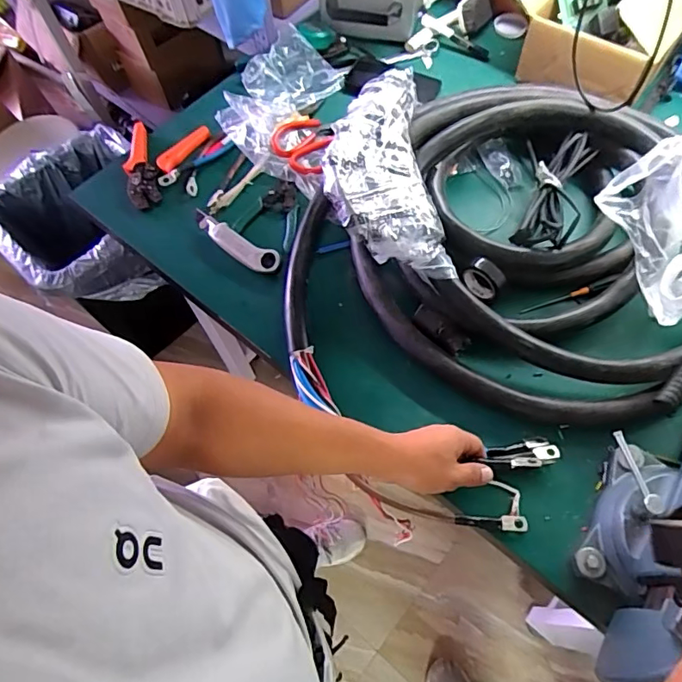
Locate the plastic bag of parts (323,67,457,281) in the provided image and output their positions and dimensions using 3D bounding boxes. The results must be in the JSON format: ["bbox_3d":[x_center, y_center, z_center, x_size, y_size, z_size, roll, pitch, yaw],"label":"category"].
[{"bbox_3d":[0.050,-0.241,0.703,0.149,0.090,0.333,-8,63,-1],"label":"plastic bag of parts"}]

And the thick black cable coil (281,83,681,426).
[{"bbox_3d":[0.232,-0.153,0.724,0.598,0.087,0.517,3,63,5],"label":"thick black cable coil"}]

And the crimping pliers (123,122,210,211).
[{"bbox_3d":[-0.317,-0.307,0.870,0.111,0.027,0.182,21,66,13],"label":"crimping pliers"}]

